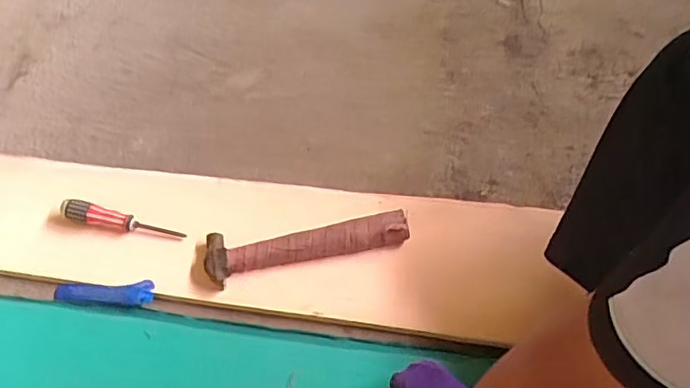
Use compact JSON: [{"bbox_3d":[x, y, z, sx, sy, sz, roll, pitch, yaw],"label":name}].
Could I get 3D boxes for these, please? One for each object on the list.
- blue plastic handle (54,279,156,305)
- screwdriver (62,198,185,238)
[{"bbox_3d":[-0.311,0.125,0.742,0.133,0.017,0.034,4,53,3],"label":"blue plastic handle"},{"bbox_3d":[-0.312,0.037,0.808,0.175,0.027,0.026,13,54,3],"label":"screwdriver"}]

